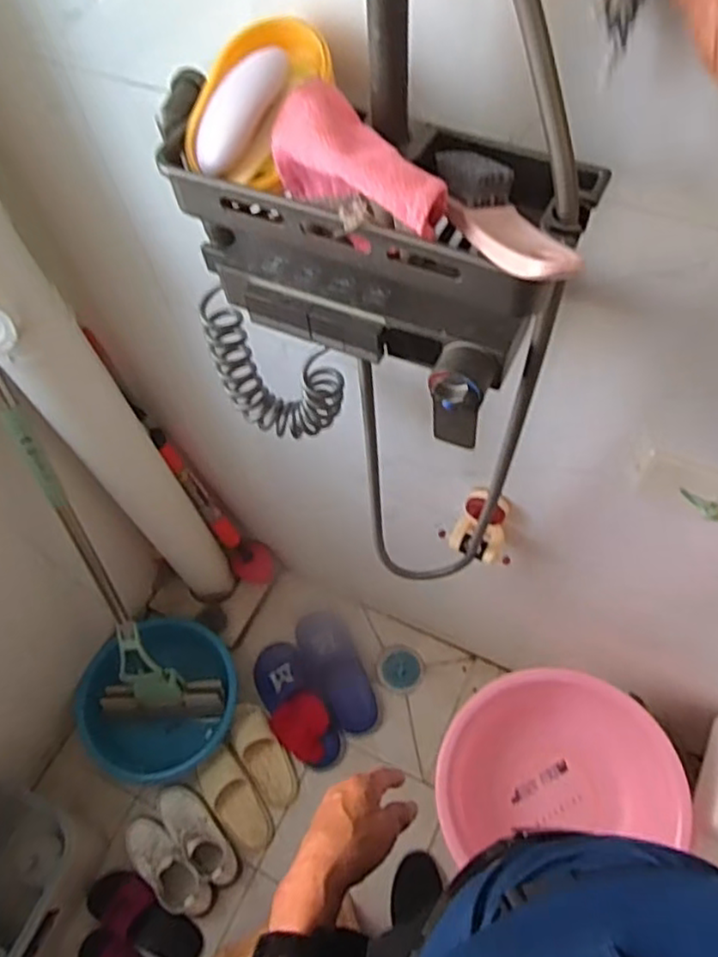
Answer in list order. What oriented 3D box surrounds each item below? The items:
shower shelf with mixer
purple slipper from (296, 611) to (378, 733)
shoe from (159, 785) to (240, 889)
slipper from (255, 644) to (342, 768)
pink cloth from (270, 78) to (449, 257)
[{"bbox_3d":[0.007,-0.164,0.496,0.291,0.188,0.124,26,66,16],"label":"shower shelf with mixer"},{"bbox_3d":[-0.046,0.424,1.507,0.116,0.077,0.288,-27,63,-10],"label":"purple slipper"},{"bbox_3d":[-0.327,0.711,1.348,0.230,0.070,0.081,40,71,22],"label":"shoe"},{"bbox_3d":[-0.141,0.494,1.466,0.123,0.076,0.296,-28,63,-11],"label":"slipper"},{"bbox_3d":[0.004,-0.189,0.411,0.118,0.052,0.062,40,71,22],"label":"pink cloth"}]

